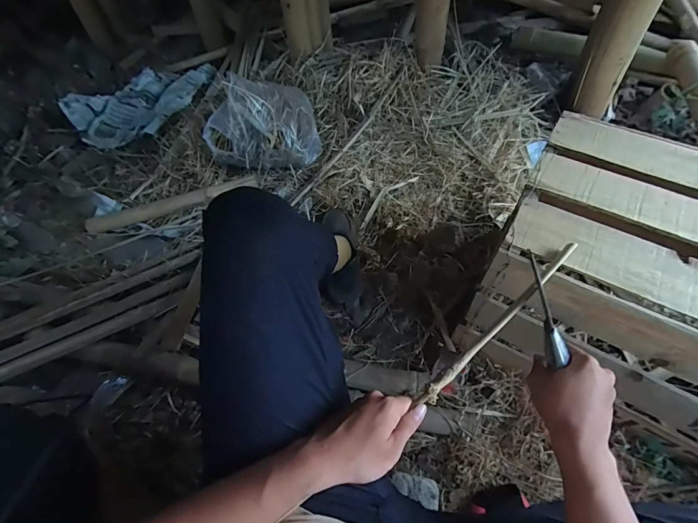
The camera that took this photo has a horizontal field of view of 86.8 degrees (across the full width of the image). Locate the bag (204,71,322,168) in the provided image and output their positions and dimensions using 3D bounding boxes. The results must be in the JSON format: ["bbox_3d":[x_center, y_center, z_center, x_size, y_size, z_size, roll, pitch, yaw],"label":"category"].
[{"bbox_3d":[-0.237,-0.394,1.019,0.297,0.183,0.183,-4,52,-1],"label":"bag"}]

